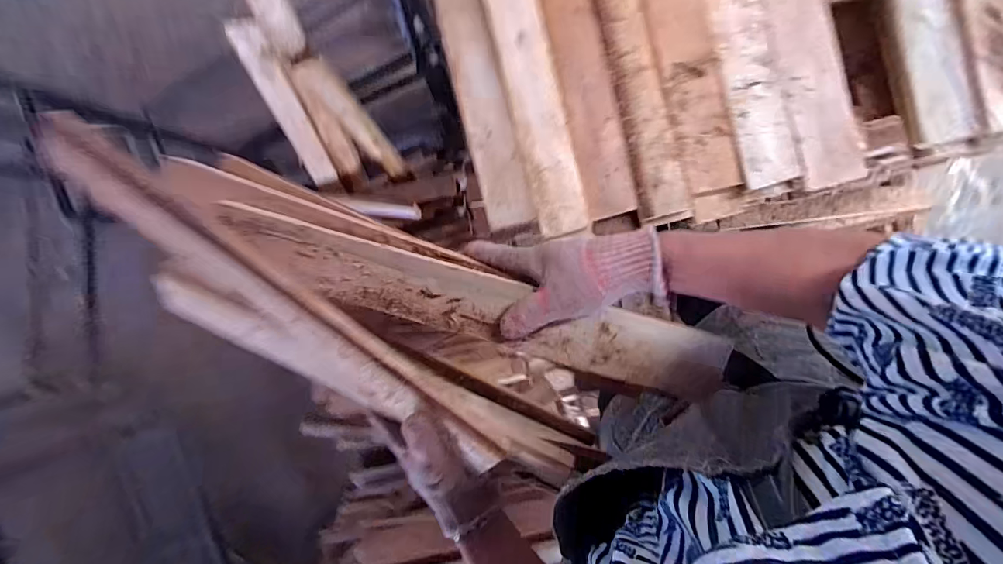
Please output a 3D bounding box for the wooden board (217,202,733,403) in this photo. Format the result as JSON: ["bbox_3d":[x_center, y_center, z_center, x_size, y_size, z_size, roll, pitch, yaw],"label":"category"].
[{"bbox_3d":[-0.028,0.018,0.396,0.450,0.020,0.067,16,93,4],"label":"wooden board"}]

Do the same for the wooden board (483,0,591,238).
[{"bbox_3d":[0.024,-0.296,0.534,0.066,0.018,0.480,-13,89,8],"label":"wooden board"}]

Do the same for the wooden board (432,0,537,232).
[{"bbox_3d":[-0.043,-0.293,0.540,0.058,0.014,0.457,-14,93,10],"label":"wooden board"}]

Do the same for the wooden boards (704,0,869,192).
[{"bbox_3d":[0.291,-0.362,0.501,0.129,0.017,0.512,-13,89,8],"label":"wooden boards"}]

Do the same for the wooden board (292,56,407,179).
[{"bbox_3d":[-0.320,-0.355,0.972,0.064,0.337,0.036,-20,66,8],"label":"wooden board"}]

